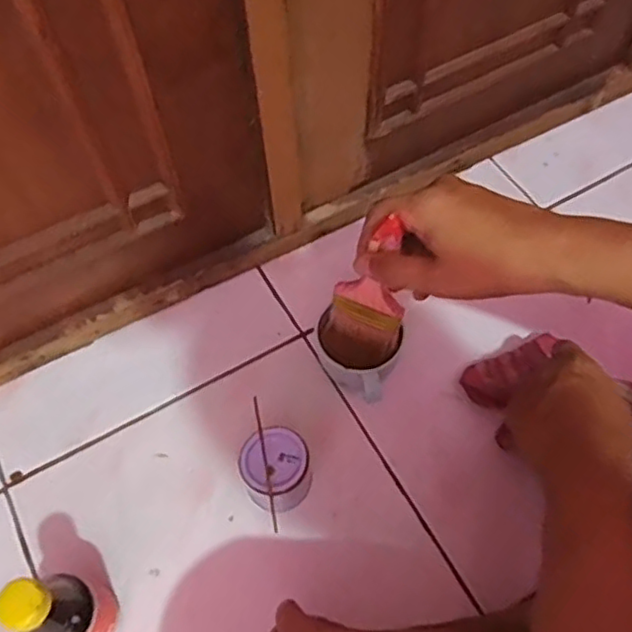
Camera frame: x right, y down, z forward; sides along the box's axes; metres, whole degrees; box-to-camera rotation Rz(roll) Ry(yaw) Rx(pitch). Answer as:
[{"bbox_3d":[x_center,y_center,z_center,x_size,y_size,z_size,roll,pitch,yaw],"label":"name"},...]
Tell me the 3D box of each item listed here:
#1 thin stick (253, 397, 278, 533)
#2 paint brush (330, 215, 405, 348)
[{"bbox_3d":[-0.040,0.118,0.524,0.007,0.004,0.109,-3,67,-21],"label":"thin stick"},{"bbox_3d":[0.043,-0.024,0.482,0.055,0.154,0.017,21,61,7],"label":"paint brush"}]

